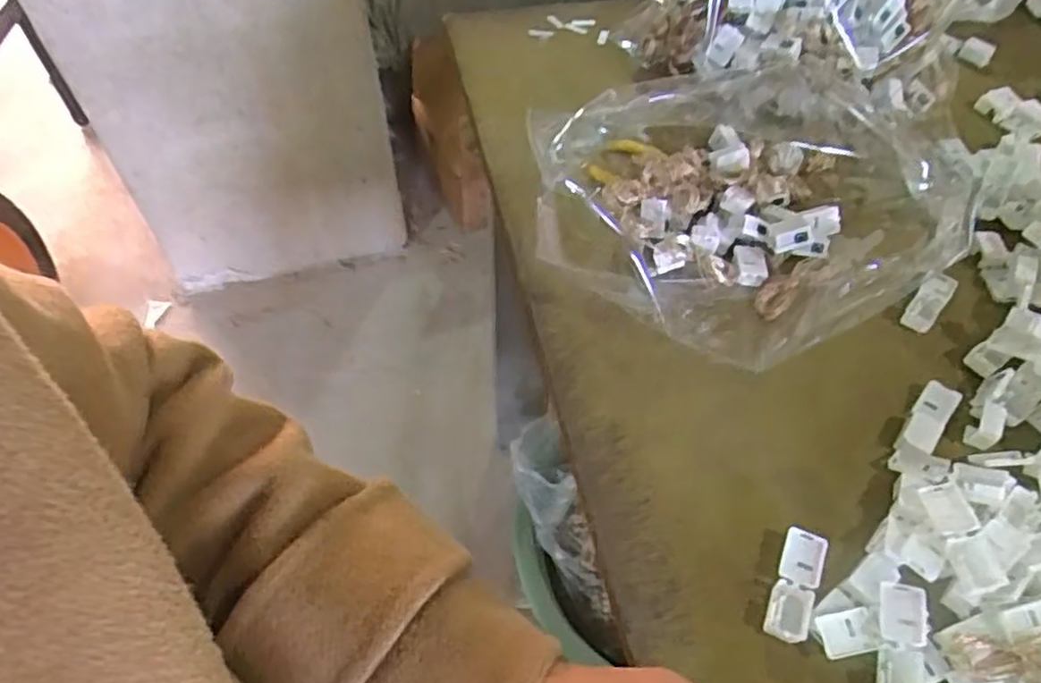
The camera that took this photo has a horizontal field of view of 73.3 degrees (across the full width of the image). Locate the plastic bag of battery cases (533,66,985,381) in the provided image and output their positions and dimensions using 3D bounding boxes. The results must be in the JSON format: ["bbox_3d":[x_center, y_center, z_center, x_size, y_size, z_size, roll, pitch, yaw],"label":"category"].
[{"bbox_3d":[0.148,-0.111,0.486,0.303,0.064,0.245,13,56,11],"label":"plastic bag of battery cases"}]

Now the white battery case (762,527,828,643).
[{"bbox_3d":[0.139,0.123,0.352,0.020,0.011,0.055,19,57,15],"label":"white battery case"}]

